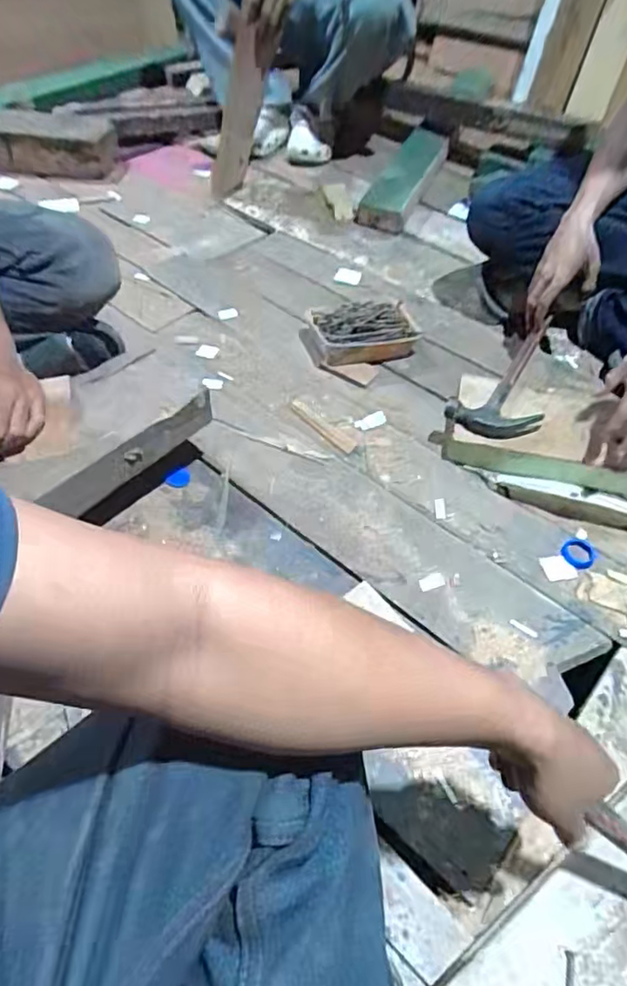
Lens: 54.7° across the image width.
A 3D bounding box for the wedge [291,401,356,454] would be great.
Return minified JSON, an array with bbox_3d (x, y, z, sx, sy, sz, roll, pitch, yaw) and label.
[{"bbox_3d":[0.015,-0.105,0.927,0.023,0.005,0.135,-34,59,-24],"label":"wedge"}]

